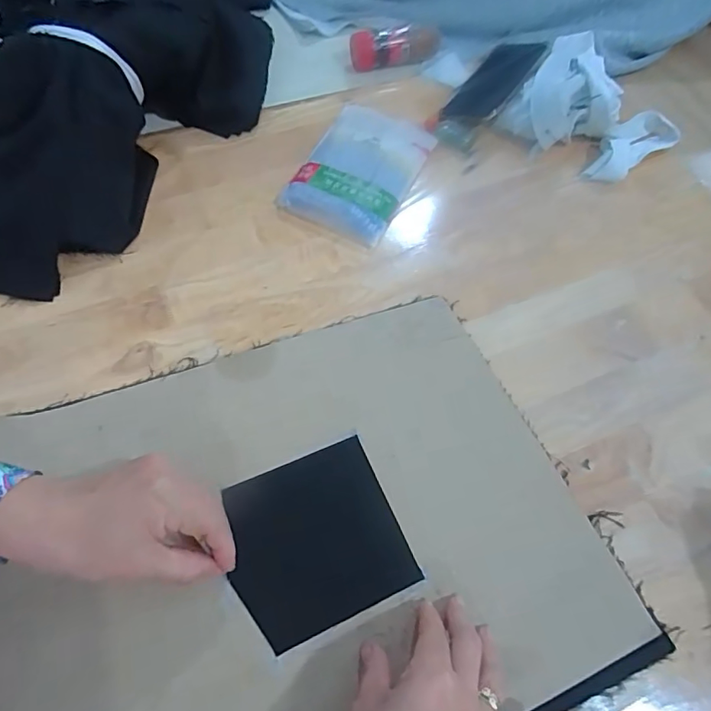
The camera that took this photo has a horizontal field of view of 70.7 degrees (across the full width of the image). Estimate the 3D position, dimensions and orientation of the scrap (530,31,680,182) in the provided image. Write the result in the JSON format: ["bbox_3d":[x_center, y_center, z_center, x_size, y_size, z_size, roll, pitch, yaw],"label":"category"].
[{"bbox_3d":[0.275,-0.278,0.569,0.172,0.065,0.143,36,65,16],"label":"scrap"}]

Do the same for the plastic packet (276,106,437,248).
[{"bbox_3d":[0.006,-0.201,0.540,0.113,0.020,0.178,24,62,10],"label":"plastic packet"}]

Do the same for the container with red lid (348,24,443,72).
[{"bbox_3d":[0.052,-0.391,0.636,0.112,0.039,0.040,-11,62,-9],"label":"container with red lid"}]

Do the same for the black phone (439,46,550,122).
[{"bbox_3d":[0.163,-0.319,0.590,0.076,0.011,0.142,24,71,31],"label":"black phone"}]

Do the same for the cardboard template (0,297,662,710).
[{"bbox_3d":[-0.045,0.154,0.346,0.425,0.010,0.368,-19,64,-14],"label":"cardboard template"}]

